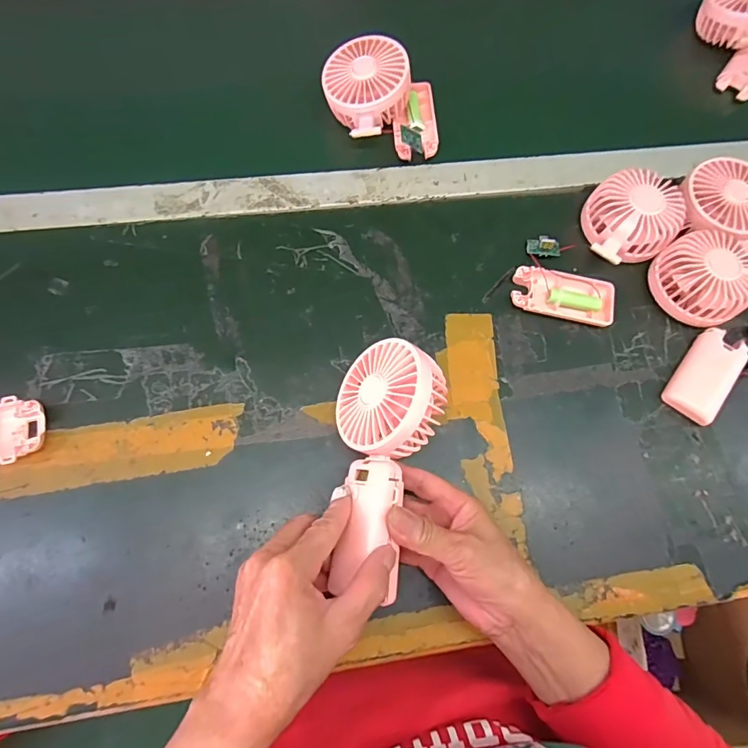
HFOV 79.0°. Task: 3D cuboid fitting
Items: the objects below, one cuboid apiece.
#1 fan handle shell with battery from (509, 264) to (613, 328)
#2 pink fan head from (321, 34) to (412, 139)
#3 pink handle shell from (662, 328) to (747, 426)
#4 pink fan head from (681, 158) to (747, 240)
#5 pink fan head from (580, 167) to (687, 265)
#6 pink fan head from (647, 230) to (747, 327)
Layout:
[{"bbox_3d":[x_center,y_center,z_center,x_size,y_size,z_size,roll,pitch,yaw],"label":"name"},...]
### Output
[{"bbox_3d":[0.180,-0.075,0.435,0.095,0.014,0.046,13,72,1],"label":"fan handle shell with battery"},{"bbox_3d":[-0.006,-0.288,0.463,0.083,0.044,0.094,-15,76,-5],"label":"pink fan head"},{"bbox_3d":[0.306,0.003,0.416,0.045,0.014,0.088,37,74,8],"label":"pink handle shell"},{"bbox_3d":[0.348,-0.169,0.454,0.089,0.037,0.088,-28,76,-12],"label":"pink fan head"},{"bbox_3d":[0.254,-0.151,0.443,0.083,0.041,0.081,1,72,-3],"label":"pink fan head"},{"bbox_3d":[0.323,-0.092,0.431,0.102,0.044,0.086,-13,74,-8],"label":"pink fan head"}]

